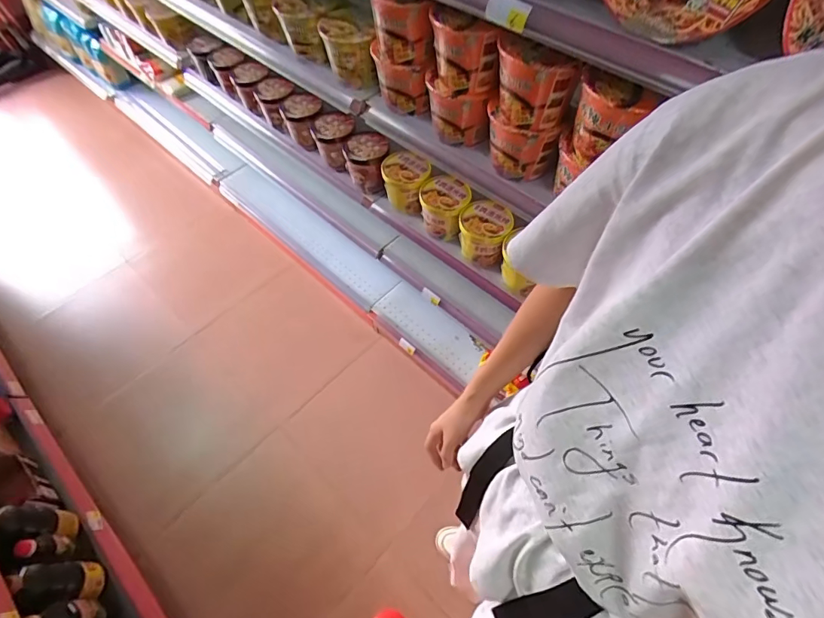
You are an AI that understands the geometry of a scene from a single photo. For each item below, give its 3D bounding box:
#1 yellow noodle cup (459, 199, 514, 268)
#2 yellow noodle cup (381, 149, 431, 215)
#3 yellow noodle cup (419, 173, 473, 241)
[{"bbox_3d":[0.160,-0.170,0.997,0.103,0.110,0.103,-1,58,1],"label":"yellow noodle cup"},{"bbox_3d":[-0.013,-0.296,1.092,0.106,0.126,0.113,-1,58,1],"label":"yellow noodle cup"},{"bbox_3d":[0.076,-0.236,1.042,0.107,0.110,0.106,-1,58,1],"label":"yellow noodle cup"}]

